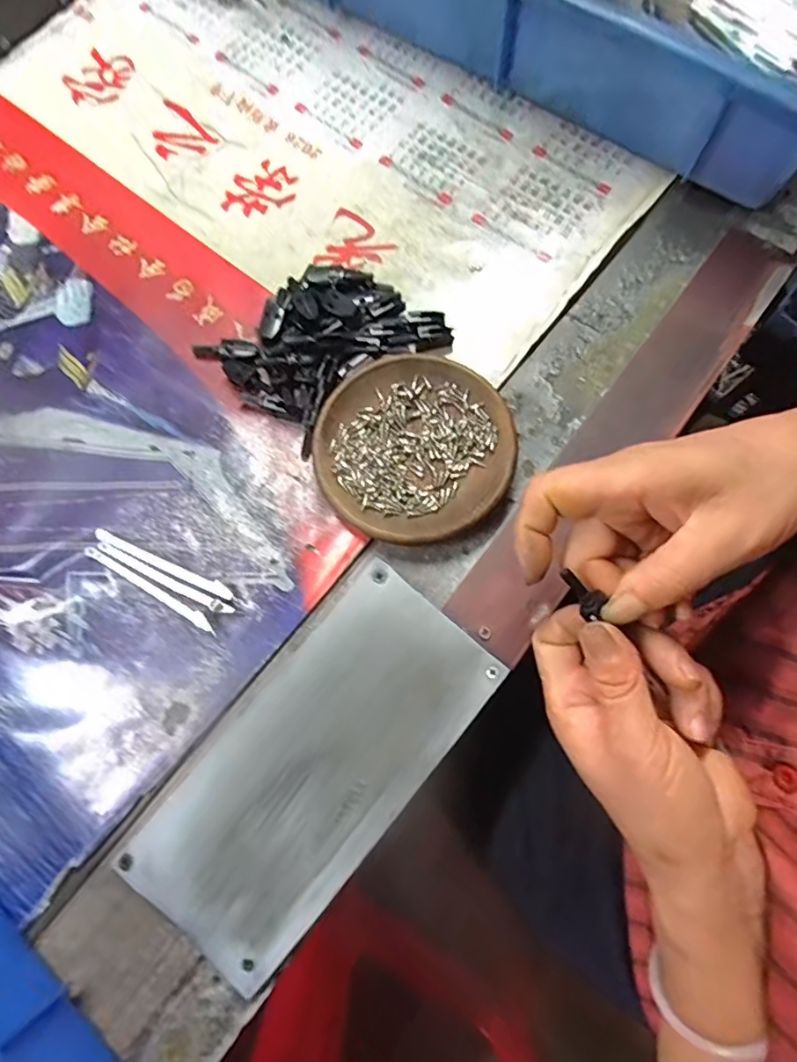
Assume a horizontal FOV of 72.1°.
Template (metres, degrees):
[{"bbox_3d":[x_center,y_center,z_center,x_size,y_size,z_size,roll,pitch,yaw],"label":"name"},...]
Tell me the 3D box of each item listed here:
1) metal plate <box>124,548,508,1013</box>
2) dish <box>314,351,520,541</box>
[{"bbox_3d":[-0.041,0.118,0.284,0.095,0.006,0.197,39,79,13],"label":"metal plate"},{"bbox_3d":[0.009,-0.049,0.324,0.112,0.016,0.113,0,75,1],"label":"dish"}]

